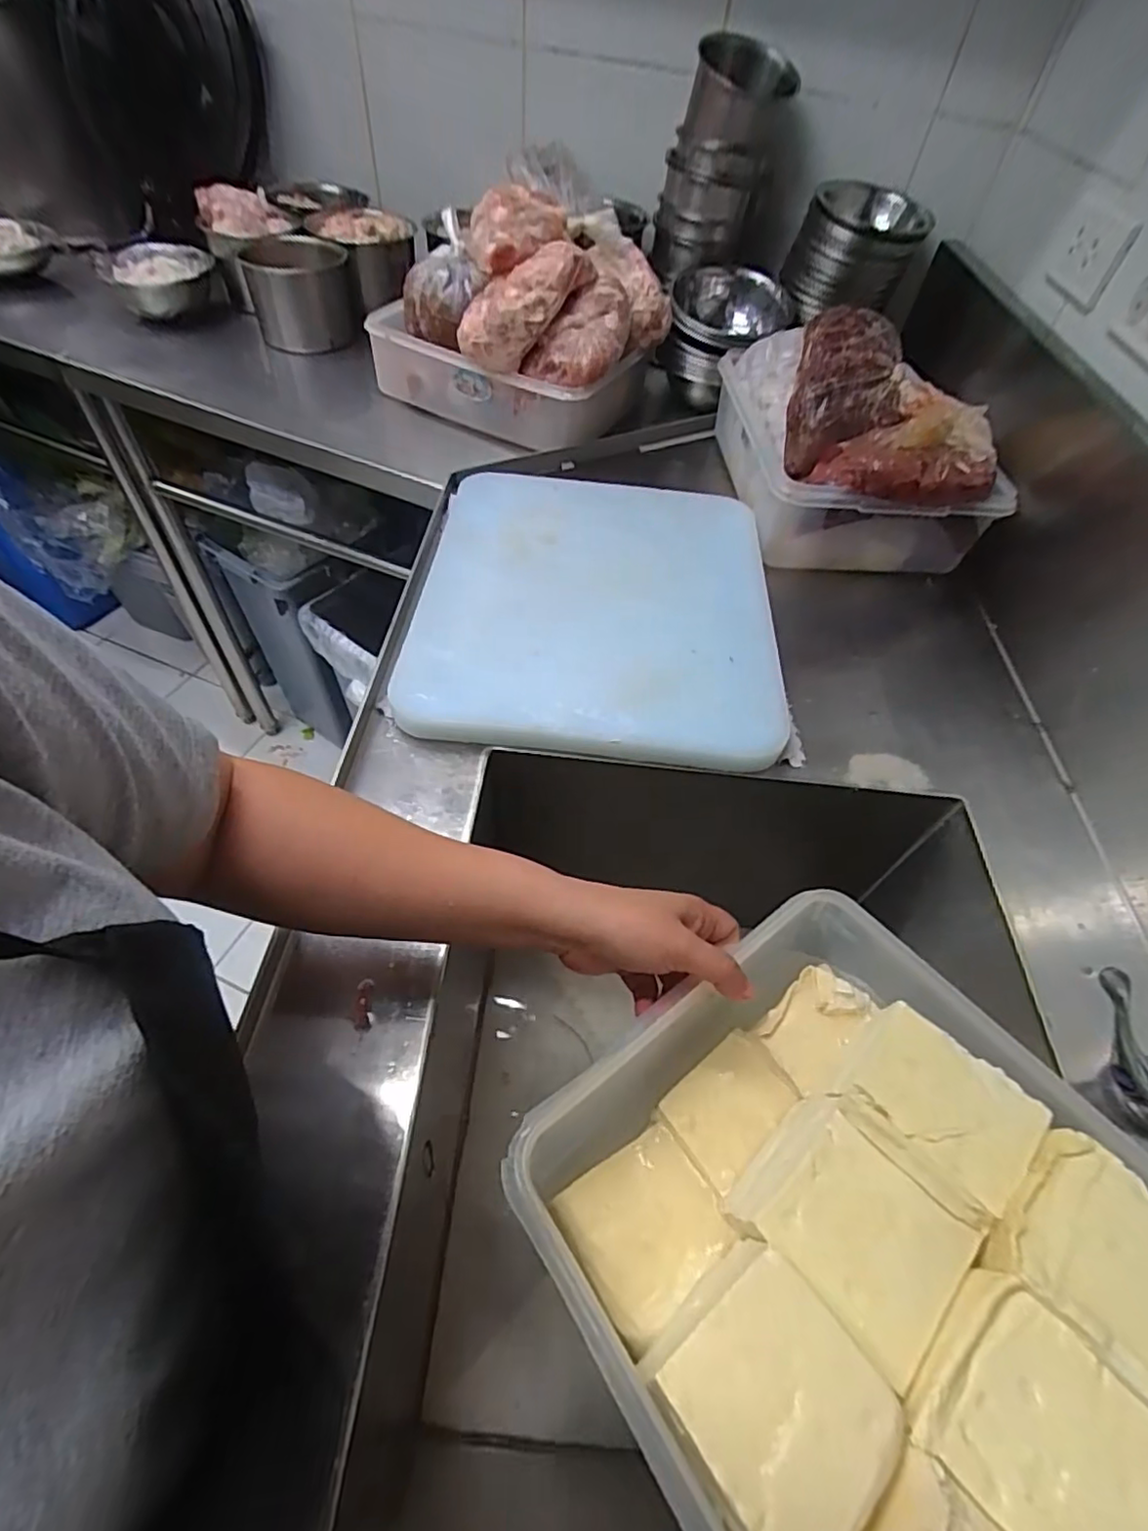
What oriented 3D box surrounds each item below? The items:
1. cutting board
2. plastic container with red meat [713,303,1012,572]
[{"bbox_3d":[0.023,-0.174,0.622,0.337,0.031,0.390,4,54,0],"label":"cutting board"},{"bbox_3d":[0.316,-0.392,0.720,0.234,0.173,0.348,-2,54,-2],"label":"plastic container with red meat"}]

